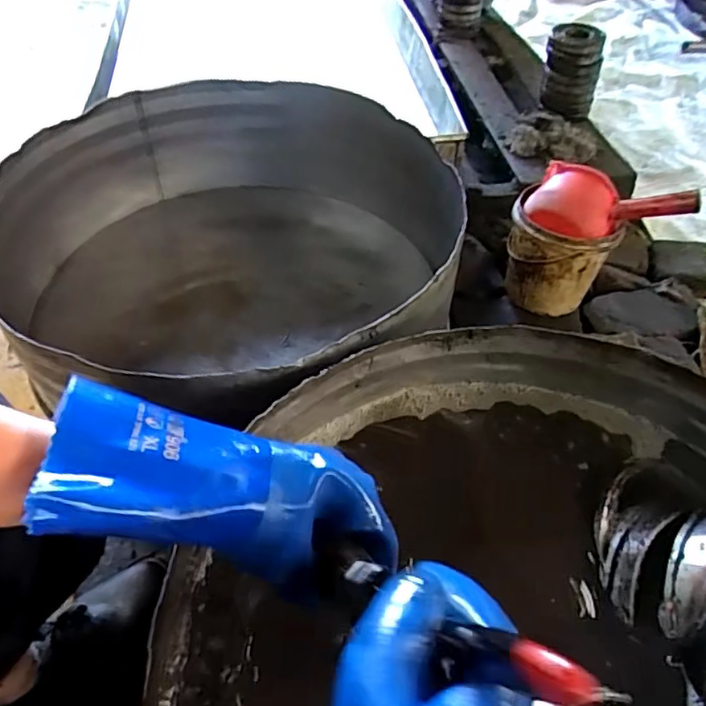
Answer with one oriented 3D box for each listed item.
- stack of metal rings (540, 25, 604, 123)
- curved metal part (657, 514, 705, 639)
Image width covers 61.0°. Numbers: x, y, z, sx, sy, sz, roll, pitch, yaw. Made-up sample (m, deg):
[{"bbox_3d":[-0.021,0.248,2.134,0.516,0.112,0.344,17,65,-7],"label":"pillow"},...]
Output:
[{"bbox_3d":[0.492,-0.635,1.355,0.122,0.173,0.110,15,50,9],"label":"stack of metal rings"},{"bbox_3d":[0.279,0.174,0.490,0.032,0.027,0.116,26,67,20],"label":"curved metal part"}]

